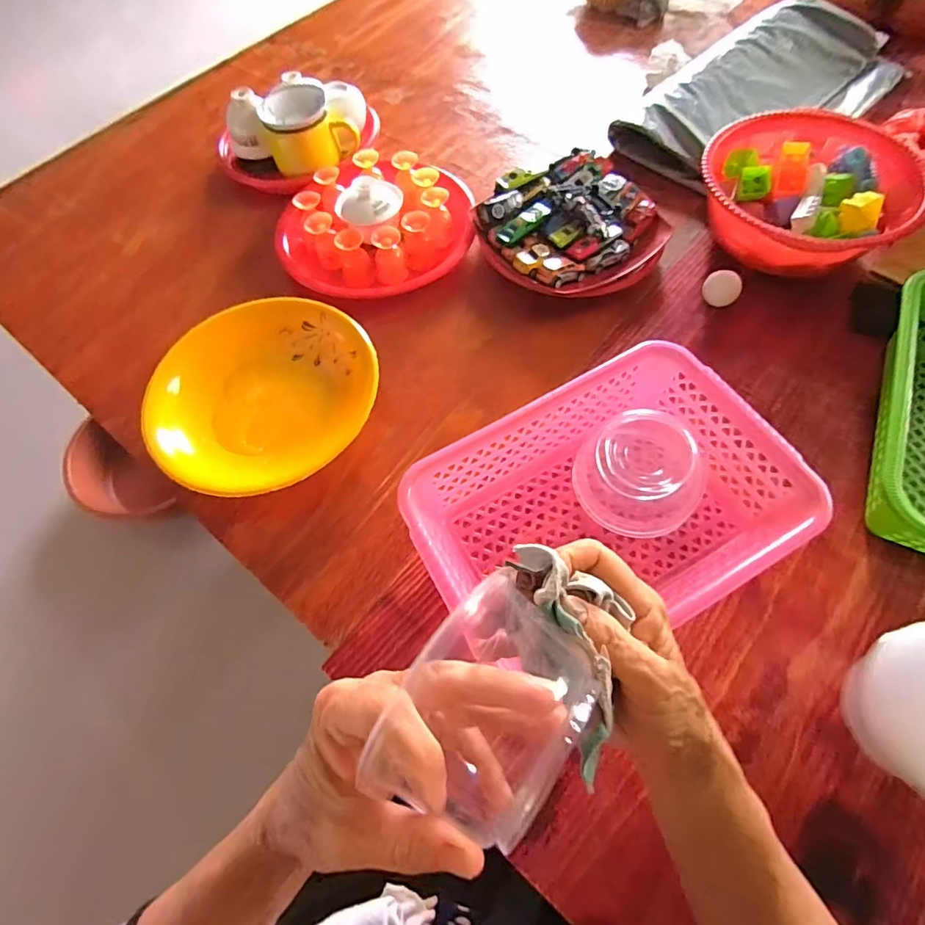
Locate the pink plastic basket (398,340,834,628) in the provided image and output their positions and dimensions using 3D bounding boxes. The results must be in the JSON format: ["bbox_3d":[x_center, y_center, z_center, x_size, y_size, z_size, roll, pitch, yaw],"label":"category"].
[{"bbox_3d":[0.122,0.042,0.436,0.299,0.078,0.210,-29,64,-11],"label":"pink plastic basket"}]

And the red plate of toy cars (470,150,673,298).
[{"bbox_3d":[0.132,-0.288,0.610,0.199,0.072,0.186,-1,62,3],"label":"red plate of toy cars"}]

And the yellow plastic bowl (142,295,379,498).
[{"bbox_3d":[-0.211,-0.073,0.537,0.235,0.041,0.236,-1,62,3],"label":"yellow plastic bowl"}]

